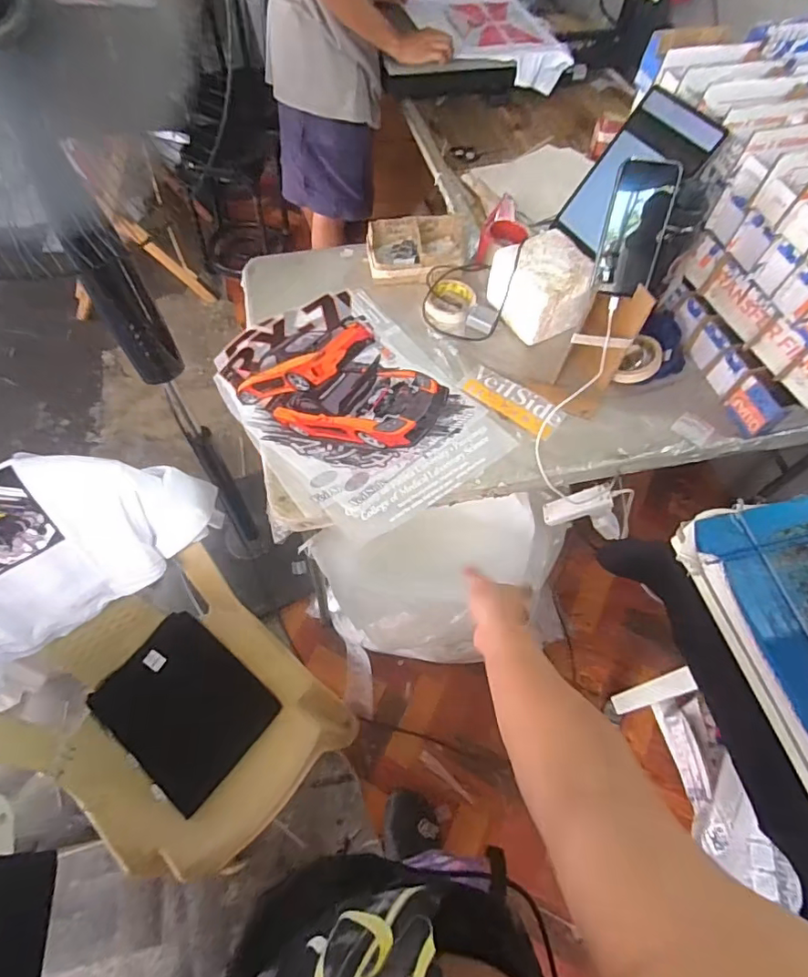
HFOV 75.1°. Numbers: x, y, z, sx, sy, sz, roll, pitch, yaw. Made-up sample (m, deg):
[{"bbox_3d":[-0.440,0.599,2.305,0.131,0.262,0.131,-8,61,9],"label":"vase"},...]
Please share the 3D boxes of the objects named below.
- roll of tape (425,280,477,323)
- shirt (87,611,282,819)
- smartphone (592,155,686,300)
[{"bbox_3d":[0.091,-0.357,0.989,0.087,0.024,0.109,14,60,5],"label":"roll of tape"},{"bbox_3d":[-0.386,0.382,0.929,0.270,0.030,0.221,35,64,16],"label":"shirt"},{"bbox_3d":[0.317,-0.354,0.722,0.080,0.165,0.015,8,28,1],"label":"smartphone"}]

